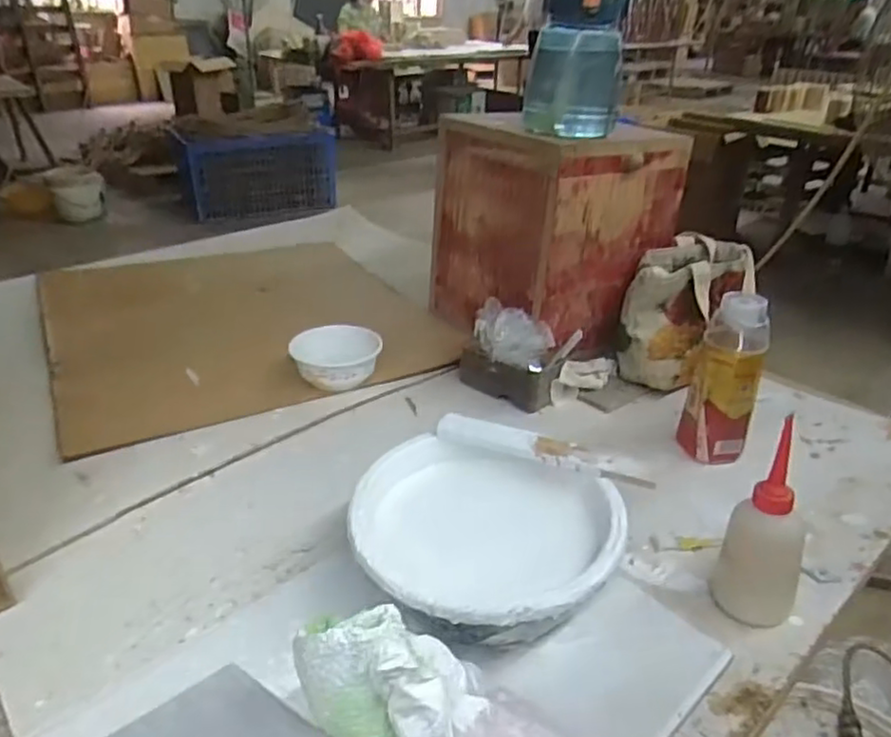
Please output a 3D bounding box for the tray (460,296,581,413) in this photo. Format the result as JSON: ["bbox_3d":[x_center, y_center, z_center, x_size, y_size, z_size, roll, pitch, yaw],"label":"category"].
[{"bbox_3d":[0.092,-0.021,0.869,0.136,0.106,0.080,21,35,29],"label":"tray"}]

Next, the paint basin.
[{"bbox_3d":[0.024,0.160,0.551,0.213,0.092,0.188,11,32,18],"label":"paint basin"}]

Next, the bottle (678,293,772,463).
[{"bbox_3d":[0.308,0.015,0.738,0.069,0.183,0.056,12,31,16],"label":"bottle"}]

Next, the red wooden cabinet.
[{"bbox_3d":[0.153,-0.200,0.984,0.238,0.302,0.259,-19,36,-30],"label":"red wooden cabinet"}]

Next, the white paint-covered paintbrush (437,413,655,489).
[{"bbox_3d":[0.087,0.072,0.609,0.194,0.011,0.034,12,32,18],"label":"white paint-covered paintbrush"}]

